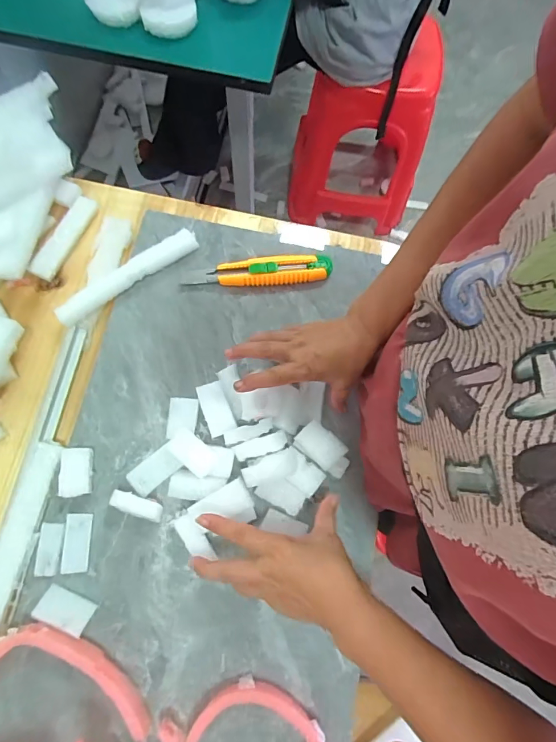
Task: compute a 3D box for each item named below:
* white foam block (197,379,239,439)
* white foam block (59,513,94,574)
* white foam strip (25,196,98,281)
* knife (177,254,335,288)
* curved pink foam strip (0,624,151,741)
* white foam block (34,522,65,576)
[{"bbox_3d":[-0.068,0.041,0.446,0.029,0.004,0.059,-21,71,-5],"label":"white foam block"},{"bbox_3d":[-0.207,0.177,0.415,0.026,0.005,0.056,-1,74,-3],"label":"white foam block"},{"bbox_3d":[-0.270,-0.171,0.511,0.027,0.009,0.119,24,74,4],"label":"white foam strip"},{"bbox_3d":[-0.021,-0.122,0.499,0.173,0.019,0.032,-6,74,-4],"label":"knife"},{"bbox_3d":[-0.222,0.294,0.371,0.194,0.034,0.108,-10,75,-5],"label":"curved pink foam strip"},{"bbox_3d":[-0.233,0.181,0.413,0.026,0.004,0.049,1,74,-2],"label":"white foam block"}]

